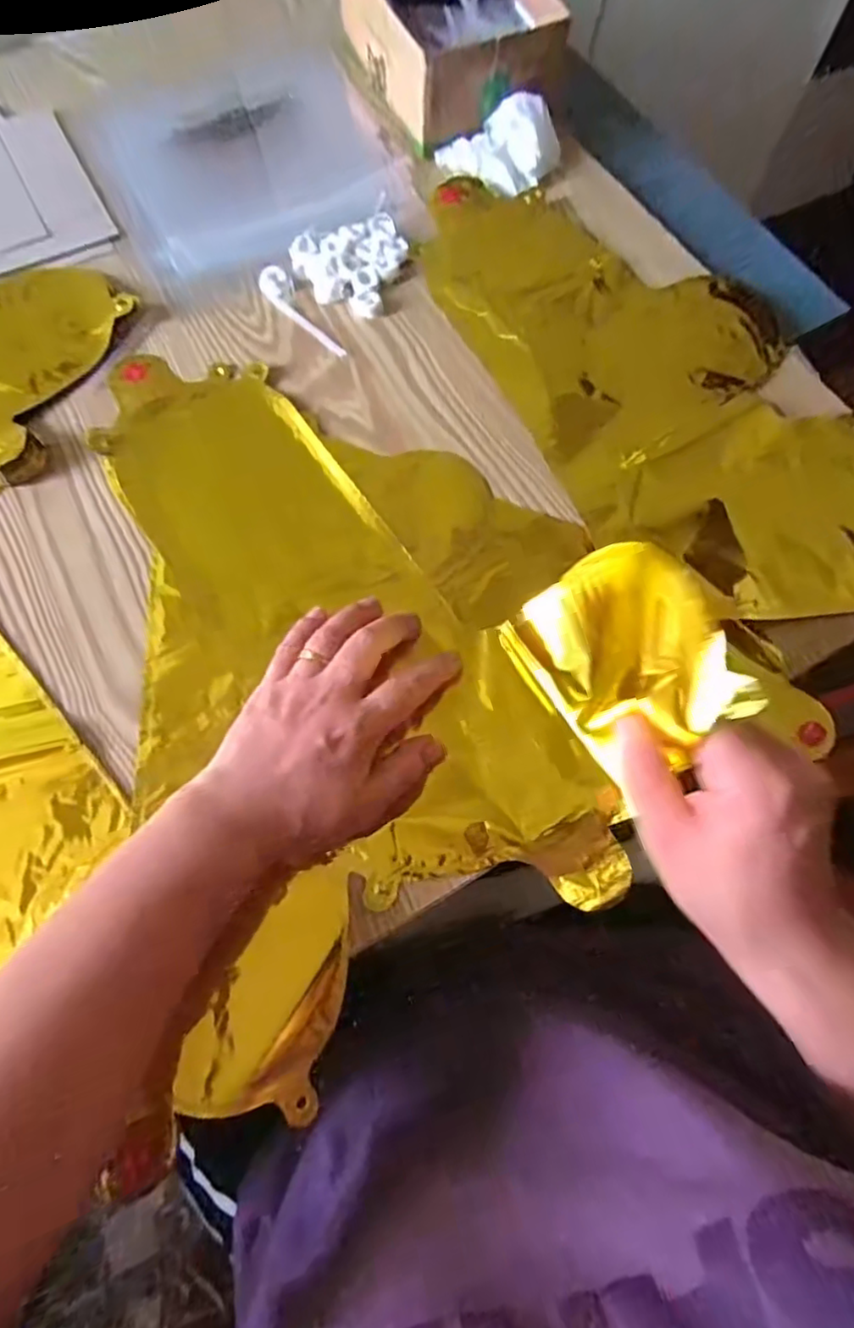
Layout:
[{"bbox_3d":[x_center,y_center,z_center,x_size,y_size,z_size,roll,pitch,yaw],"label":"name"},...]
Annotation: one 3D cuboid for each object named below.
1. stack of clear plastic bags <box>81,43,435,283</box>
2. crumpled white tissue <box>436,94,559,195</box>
[{"bbox_3d":[-0.138,-0.409,0.524,0.224,0.012,0.249,-23,71,-10],"label":"stack of clear plastic bags"},{"bbox_3d":[0.063,-0.421,0.514,0.081,0.035,0.077,-41,75,-15],"label":"crumpled white tissue"}]

